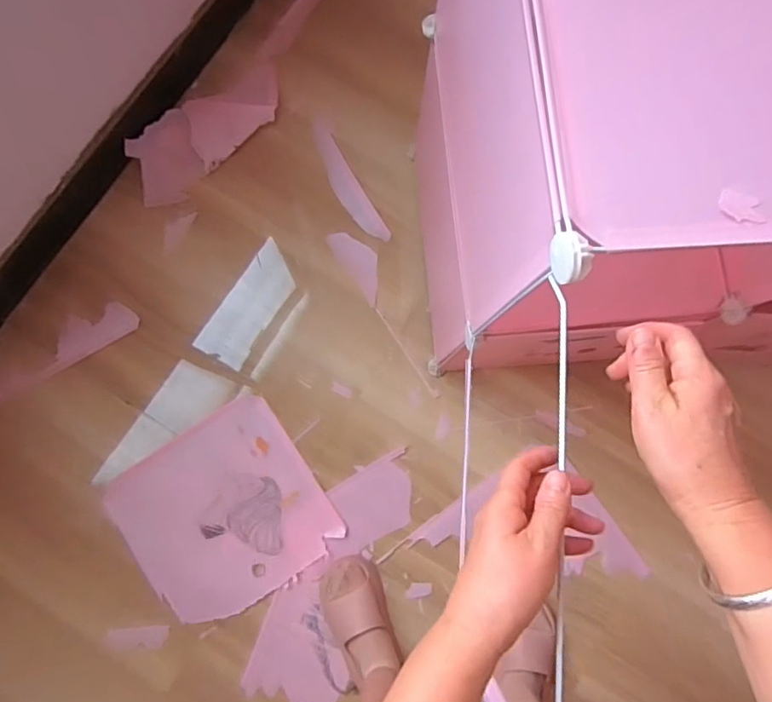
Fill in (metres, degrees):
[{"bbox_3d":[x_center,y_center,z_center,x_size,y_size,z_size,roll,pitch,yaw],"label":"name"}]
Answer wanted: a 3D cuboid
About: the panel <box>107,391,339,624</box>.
[{"bbox_3d":[-0.300,0.301,1.009,0.335,0.016,0.330,-34,85,-8],"label":"panel"}]

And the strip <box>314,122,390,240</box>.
[{"bbox_3d":[-0.085,-0.353,1.123,0.056,0.017,0.291,-29,84,-7],"label":"strip"}]

